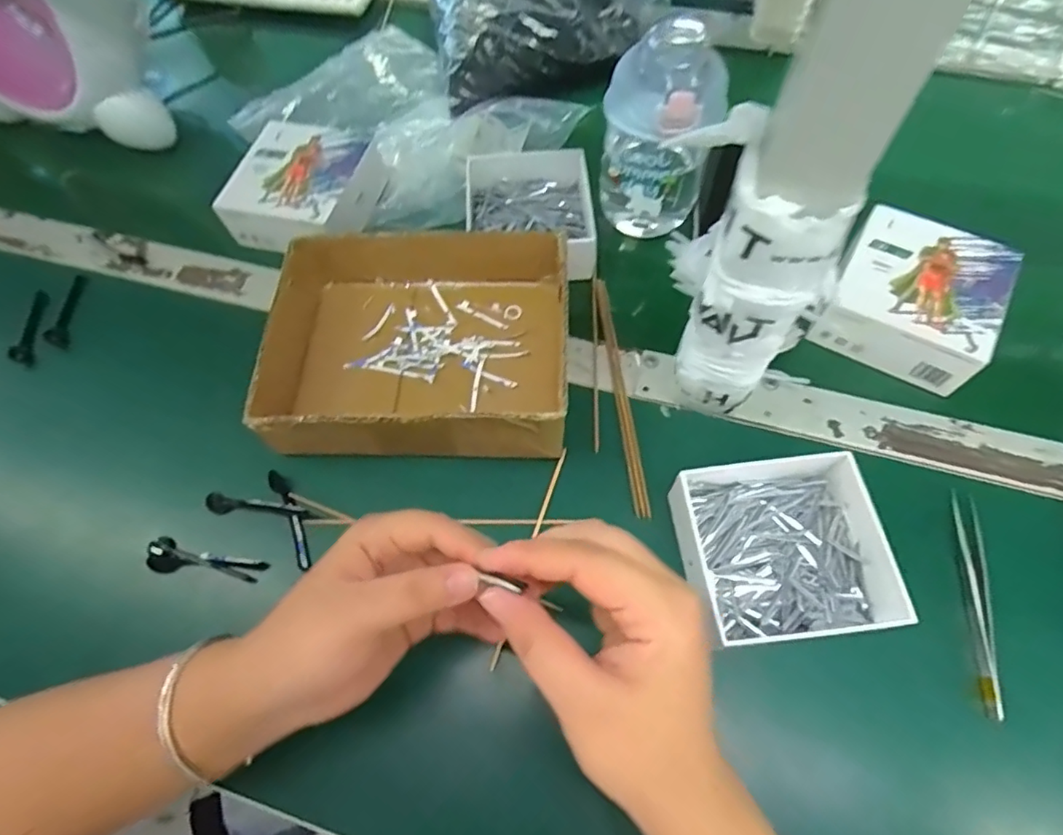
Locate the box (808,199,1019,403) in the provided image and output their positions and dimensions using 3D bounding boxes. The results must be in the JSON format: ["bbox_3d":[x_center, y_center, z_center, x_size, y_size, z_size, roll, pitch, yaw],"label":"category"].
[{"bbox_3d":[0.279,-0.088,0.408,0.102,0.045,0.108,28,69,16],"label":"box"}]

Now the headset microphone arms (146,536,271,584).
[{"bbox_3d":[-0.210,0.096,0.361,0.081,0.013,0.021,11,65,9],"label":"headset microphone arms"}]

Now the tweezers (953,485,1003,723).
[{"bbox_3d":[0.265,0.108,0.331,0.014,0.007,0.125,9,64,8],"label":"tweezers"}]

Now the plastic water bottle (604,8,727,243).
[{"bbox_3d":[0.093,-0.206,0.411,0.077,0.124,0.073,7,64,7],"label":"plastic water bottle"}]

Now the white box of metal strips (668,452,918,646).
[{"bbox_3d":[0.143,0.077,0.330,0.109,0.037,0.101,-6,63,1],"label":"white box of metal strips"}]

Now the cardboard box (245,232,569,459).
[{"bbox_3d":[-0.080,-0.057,0.400,0.206,0.058,0.169,-1,64,3],"label":"cardboard box"}]

